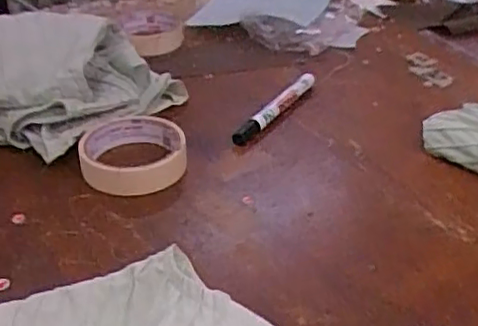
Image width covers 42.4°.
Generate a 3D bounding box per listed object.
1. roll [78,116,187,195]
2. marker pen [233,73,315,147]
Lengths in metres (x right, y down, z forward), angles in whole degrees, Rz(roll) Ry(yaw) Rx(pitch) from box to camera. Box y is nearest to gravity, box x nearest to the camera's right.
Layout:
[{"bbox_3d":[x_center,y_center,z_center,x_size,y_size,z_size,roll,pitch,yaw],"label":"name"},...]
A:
[{"bbox_3d":[-0.092,-0.010,0.543,0.088,0.026,0.099,-3,33,-3],"label":"roll"},{"bbox_3d":[0.037,-0.058,0.618,0.018,0.017,0.142,21,39,29],"label":"marker pen"}]

